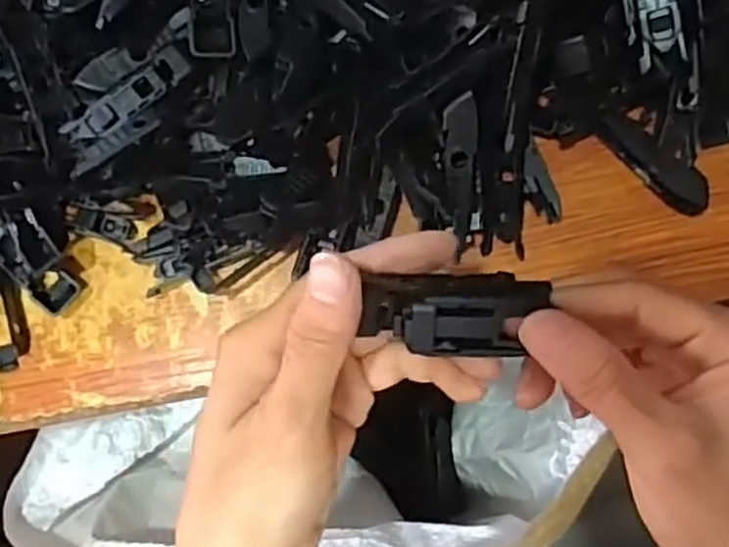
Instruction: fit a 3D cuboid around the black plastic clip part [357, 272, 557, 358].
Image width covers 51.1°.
[{"bbox_3d":[0.028,0.013,0.238,0.055,0.011,0.025,0,85,4],"label":"black plastic clip part"}]

